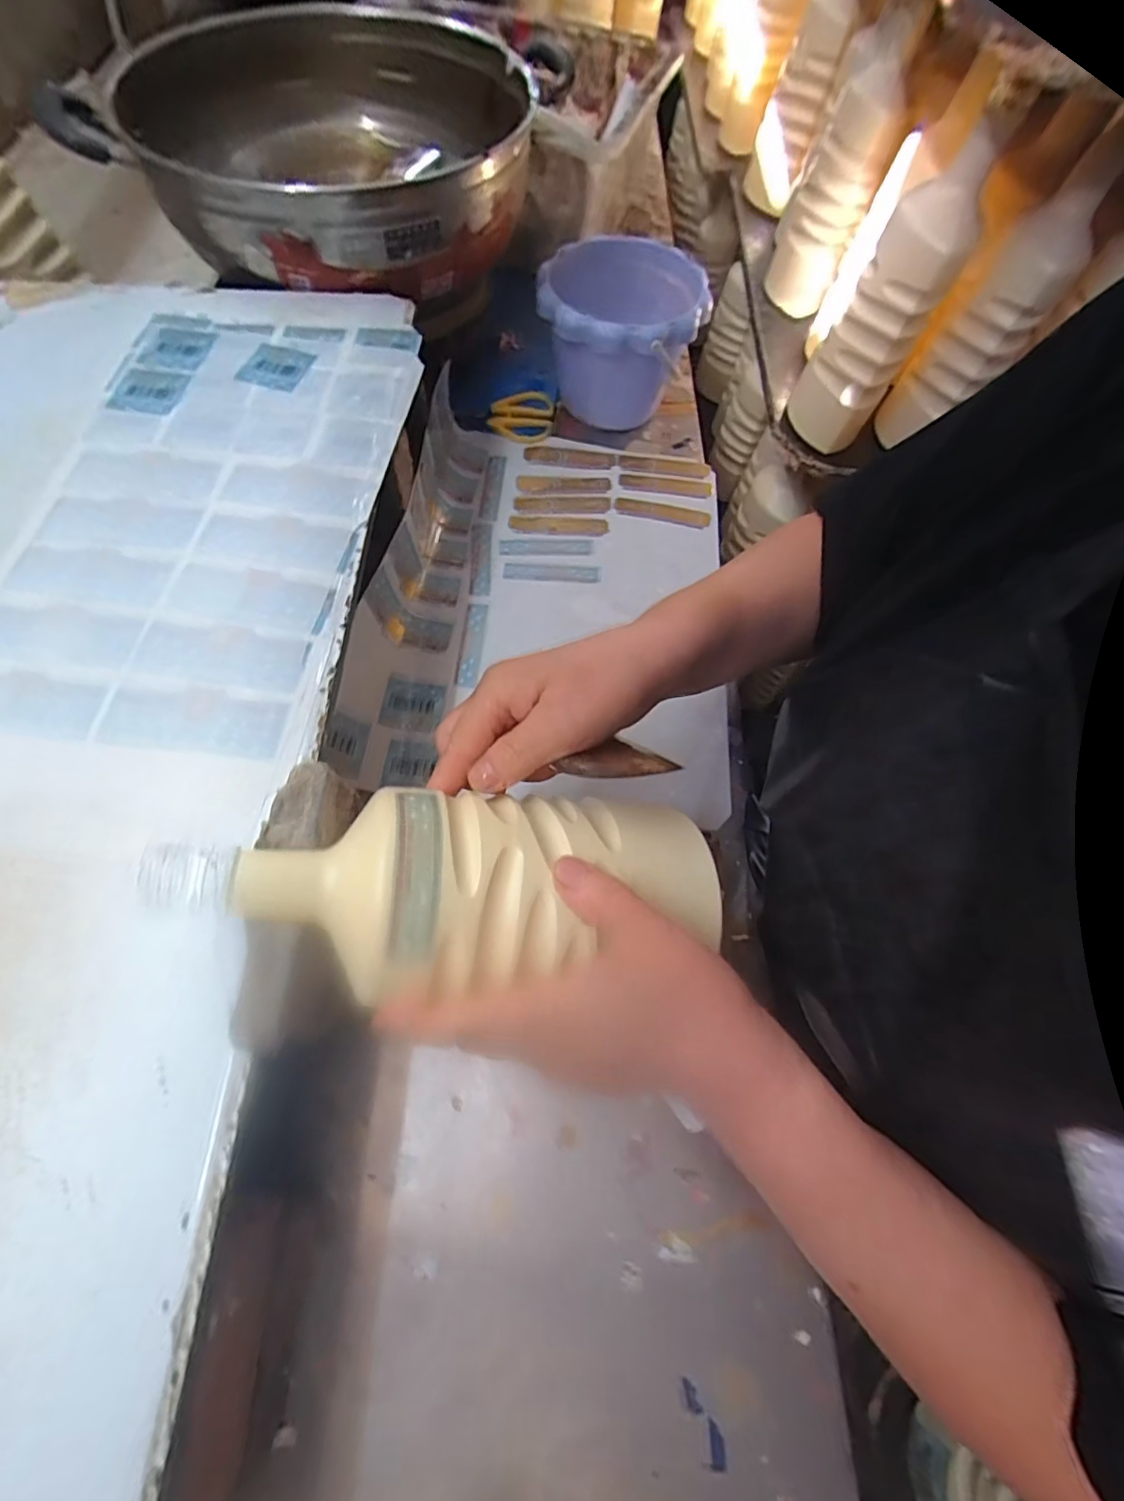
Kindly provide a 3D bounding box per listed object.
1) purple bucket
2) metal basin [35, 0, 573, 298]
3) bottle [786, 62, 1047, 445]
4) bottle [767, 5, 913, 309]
[{"bbox_3d":[0.057,-0.412,0.569,0.153,0.122,0.158,1,68,-2],"label":"purple bucket"},{"bbox_3d":[-0.171,-0.525,0.479,0.286,0.070,0.357,19,68,6],"label":"metal basin"},{"bbox_3d":[0.277,-0.383,0.485,0.082,0.219,0.065,28,69,10],"label":"bottle"},{"bbox_3d":[0.298,-0.608,0.611,0.086,0.208,0.080,22,65,4],"label":"bottle"}]

